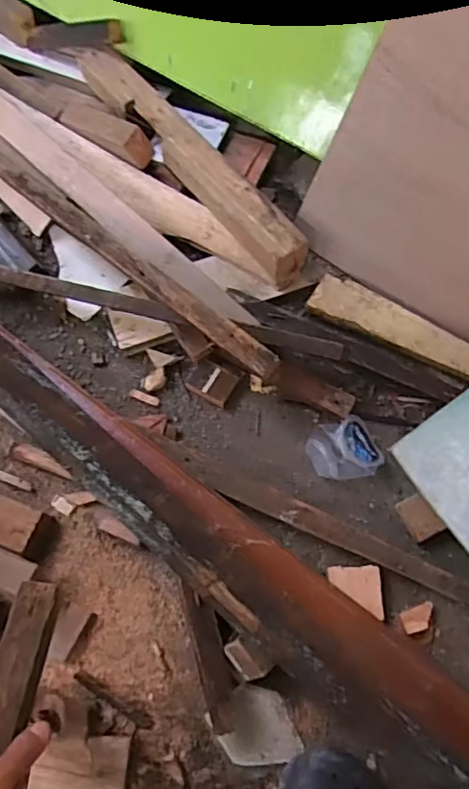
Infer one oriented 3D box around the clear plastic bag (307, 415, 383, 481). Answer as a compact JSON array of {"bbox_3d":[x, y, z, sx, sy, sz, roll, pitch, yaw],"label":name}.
[{"bbox_3d":[0.137,0.068,0.730,0.090,0.034,0.077,-7,67,0],"label":"clear plastic bag"}]

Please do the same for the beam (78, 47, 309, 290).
[{"bbox_3d":[-0.072,-0.350,0.859,0.065,0.068,0.488,-37,72,-12],"label":"beam"}]

